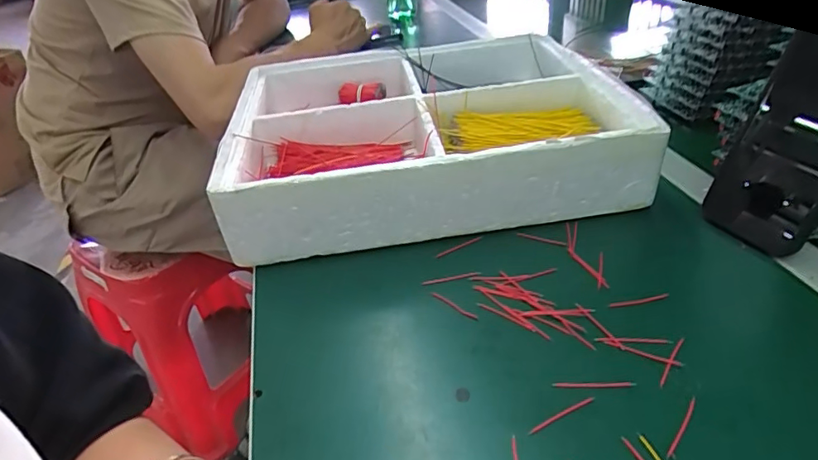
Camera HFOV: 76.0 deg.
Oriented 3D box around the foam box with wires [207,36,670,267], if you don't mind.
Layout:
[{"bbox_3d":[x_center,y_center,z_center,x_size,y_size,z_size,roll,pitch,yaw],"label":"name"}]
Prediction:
[{"bbox_3d":[0.008,-0.117,0.577,0.366,0.085,0.355,-9,35,-3],"label":"foam box with wires"}]

